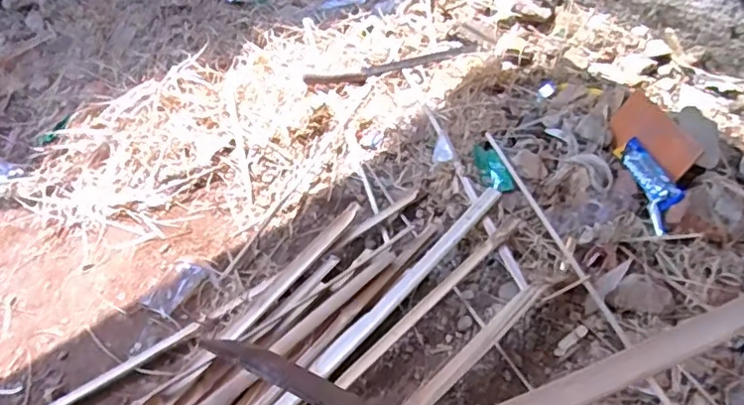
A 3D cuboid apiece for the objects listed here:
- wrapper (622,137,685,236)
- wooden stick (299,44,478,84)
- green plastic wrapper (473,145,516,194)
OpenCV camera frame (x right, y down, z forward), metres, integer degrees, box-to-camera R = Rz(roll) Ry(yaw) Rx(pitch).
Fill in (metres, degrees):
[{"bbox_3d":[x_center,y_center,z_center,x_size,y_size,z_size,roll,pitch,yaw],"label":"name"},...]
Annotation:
[{"bbox_3d":[0.484,-0.040,1.042,0.060,0.016,0.202,-29,41,25],"label":"wrapper"},{"bbox_3d":[0.043,-0.304,1.360,0.384,0.024,0.067,-10,44,-7],"label":"wooden stick"},{"bbox_3d":[0.222,-0.062,1.124,0.055,0.011,0.119,-14,48,-7],"label":"green plastic wrapper"}]

